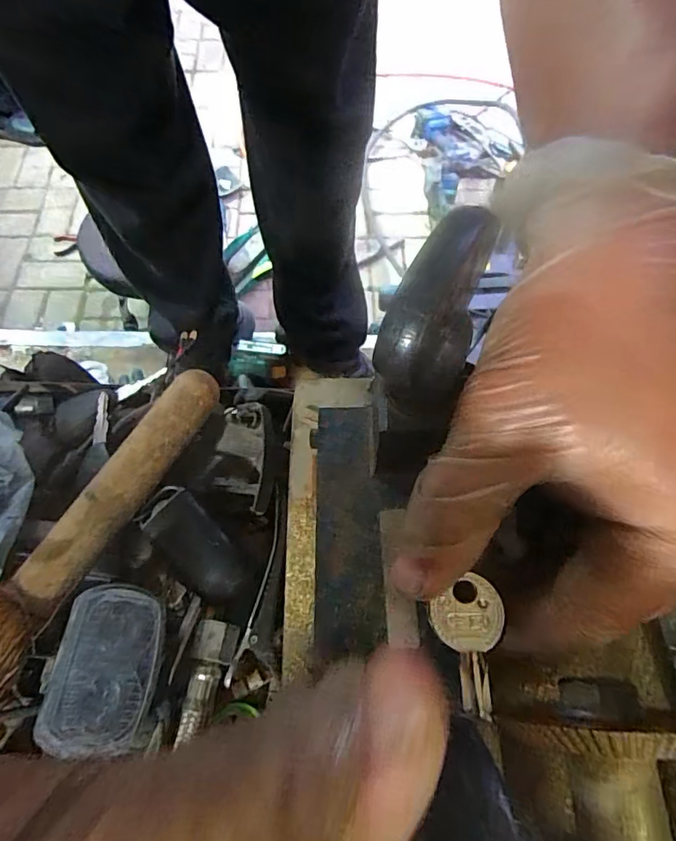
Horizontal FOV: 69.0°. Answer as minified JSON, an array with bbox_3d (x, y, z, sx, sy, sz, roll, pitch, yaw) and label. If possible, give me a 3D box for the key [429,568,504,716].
[{"bbox_3d":[0.038,0.064,0.142,0.019,0.005,0.036,-3,66,-3],"label":"key"}]

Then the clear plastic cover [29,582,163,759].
[{"bbox_3d":[-0.092,0.097,0.195,0.037,0.013,0.057,16,50,-24],"label":"clear plastic cover"}]

